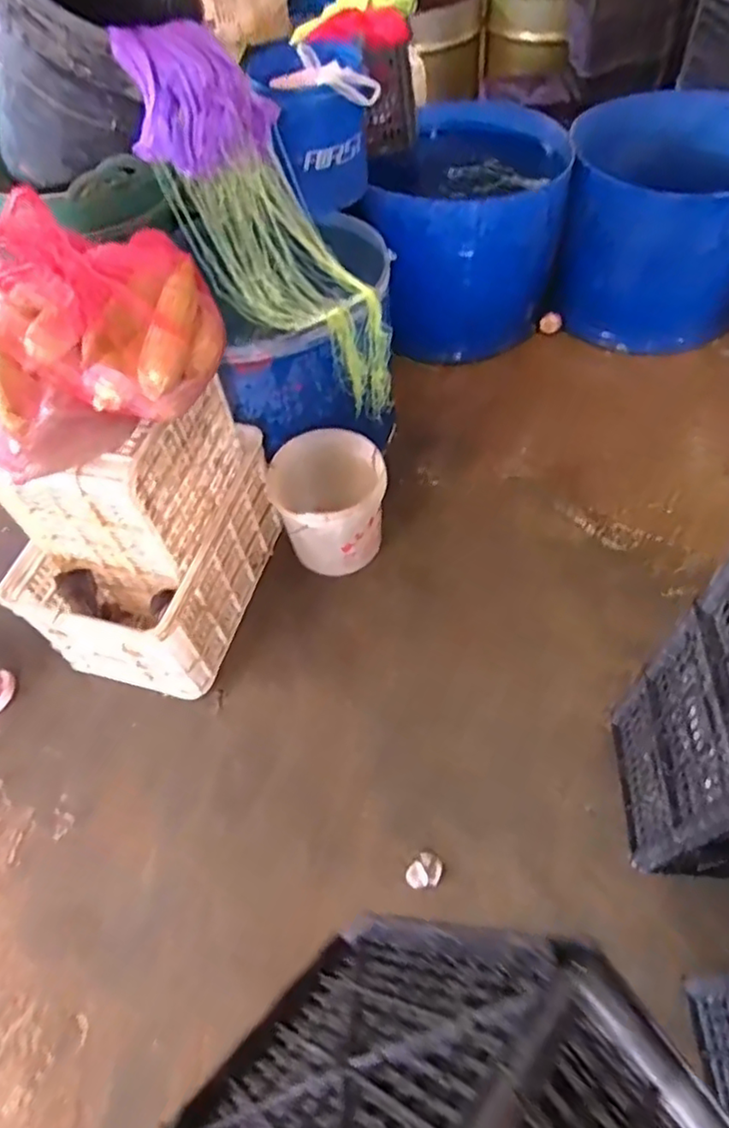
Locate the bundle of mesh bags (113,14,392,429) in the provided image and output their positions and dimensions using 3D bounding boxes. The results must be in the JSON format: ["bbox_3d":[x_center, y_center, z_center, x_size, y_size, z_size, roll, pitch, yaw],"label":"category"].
[{"bbox_3d":[-0.170,-0.637,1.304,0.220,0.806,0.215,-6,46,41],"label":"bundle of mesh bags"}]

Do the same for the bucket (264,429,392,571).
[{"bbox_3d":[-0.072,-0.137,1.435,0.233,0.213,0.235,-3,54,4],"label":"bucket"}]

